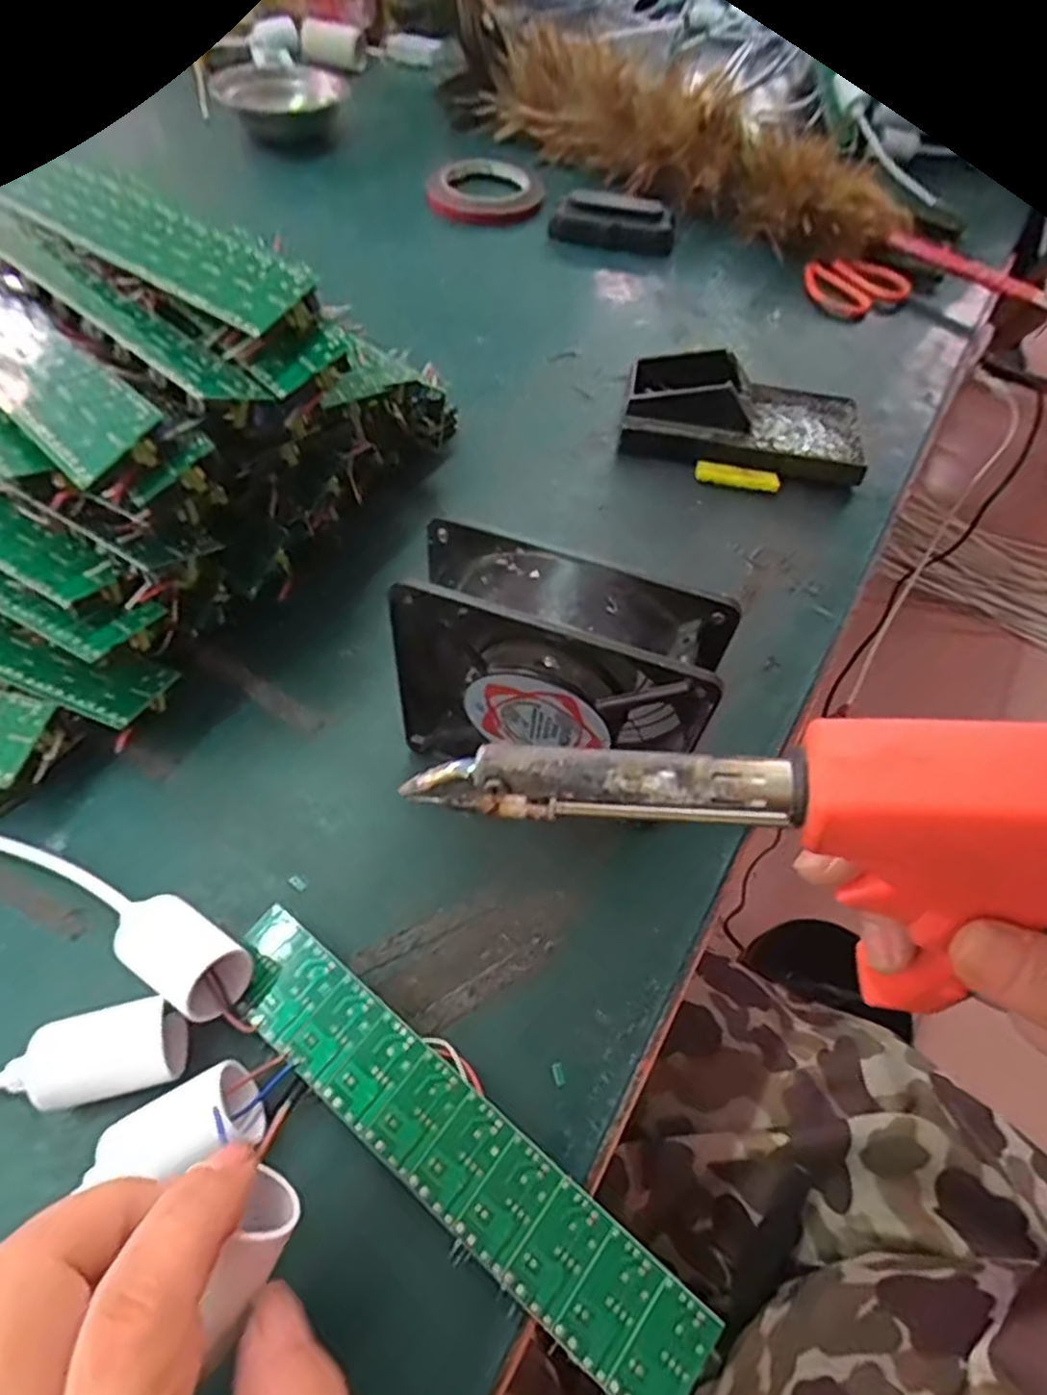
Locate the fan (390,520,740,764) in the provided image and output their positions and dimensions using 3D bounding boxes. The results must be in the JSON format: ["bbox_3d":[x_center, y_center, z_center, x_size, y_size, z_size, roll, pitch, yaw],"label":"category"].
[{"bbox_3d":[0.009,-0.003,0.295,0.118,0.120,0.041,18,57,7],"label":"fan"}]

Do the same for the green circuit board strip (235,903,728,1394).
[{"bbox_3d":[-0.028,0.154,0.250,0.200,0.019,0.035,36,61,18],"label":"green circuit board strip"}]

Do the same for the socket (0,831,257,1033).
[{"bbox_3d":[-0.181,0.075,0.279,0.185,0.033,0.030,23,58,10],"label":"socket"}]

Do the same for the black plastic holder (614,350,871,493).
[{"bbox_3d":[0.144,-0.183,0.464,0.157,0.037,0.091,6,56,-1],"label":"black plastic holder"}]

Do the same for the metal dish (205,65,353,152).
[{"bbox_3d":[-0.249,-0.601,0.732,0.114,0.057,0.101,30,59,14],"label":"metal dish"}]

